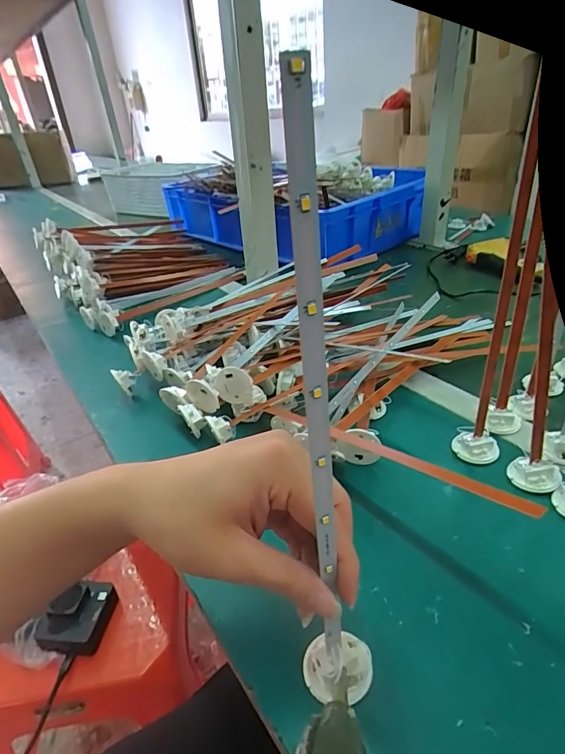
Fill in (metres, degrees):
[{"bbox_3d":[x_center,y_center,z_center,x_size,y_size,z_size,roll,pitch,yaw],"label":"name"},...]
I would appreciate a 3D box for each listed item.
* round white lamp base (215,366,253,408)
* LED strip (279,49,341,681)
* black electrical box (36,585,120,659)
[{"bbox_3d":[-0.048,0.009,0.434,0.036,0.039,0.010,-2,32,4],"label":"round white lamp base"},{"bbox_3d":[0.016,0.037,0.178,0.012,0.275,0.007,-28,36,-33],"label":"LED strip"},{"bbox_3d":[-0.261,0.304,0.551,0.081,0.045,0.076,-4,32,1],"label":"black electrical box"}]

